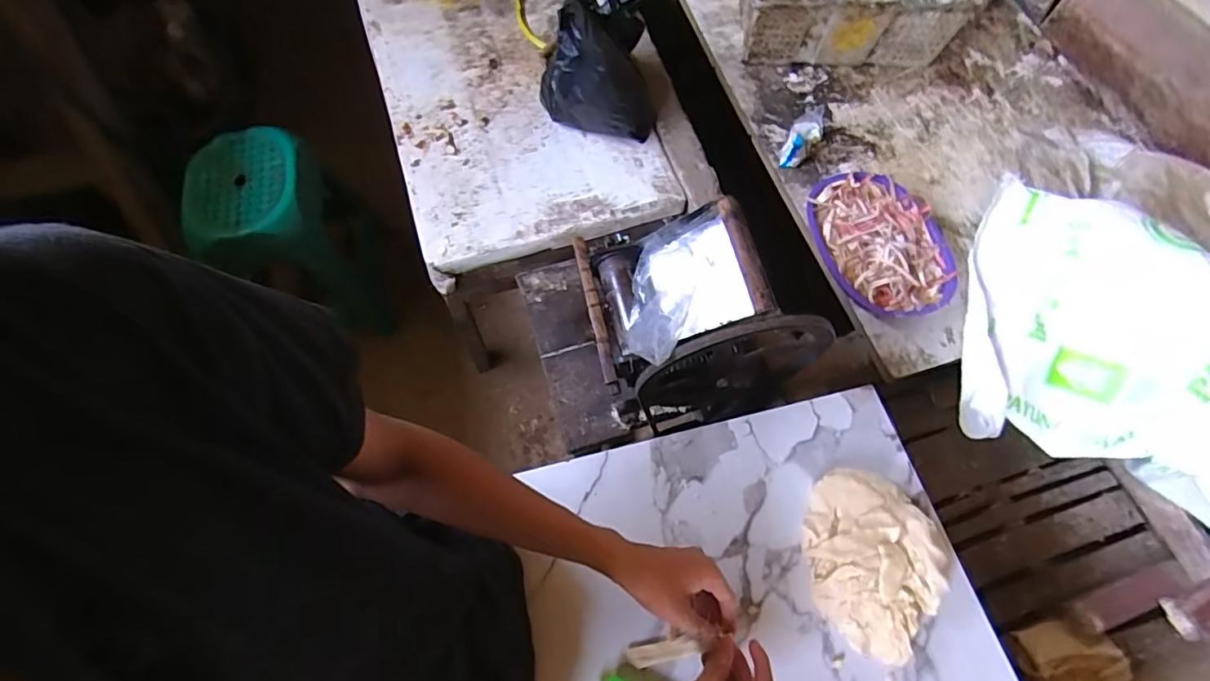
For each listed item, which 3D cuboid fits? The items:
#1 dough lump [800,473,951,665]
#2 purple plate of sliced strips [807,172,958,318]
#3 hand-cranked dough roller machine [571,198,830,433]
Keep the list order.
[{"bbox_3d":[0.288,0.239,0.596,0.132,0.054,0.185,6,67,2],"label":"dough lump"},{"bbox_3d":[0.493,-0.170,0.978,0.203,0.107,0.277,-12,68,-6],"label":"purple plate of sliced strips"},{"bbox_3d":[0.110,-0.027,0.783,0.258,0.337,0.208,-11,68,-5],"label":"hand-cranked dough roller machine"}]

